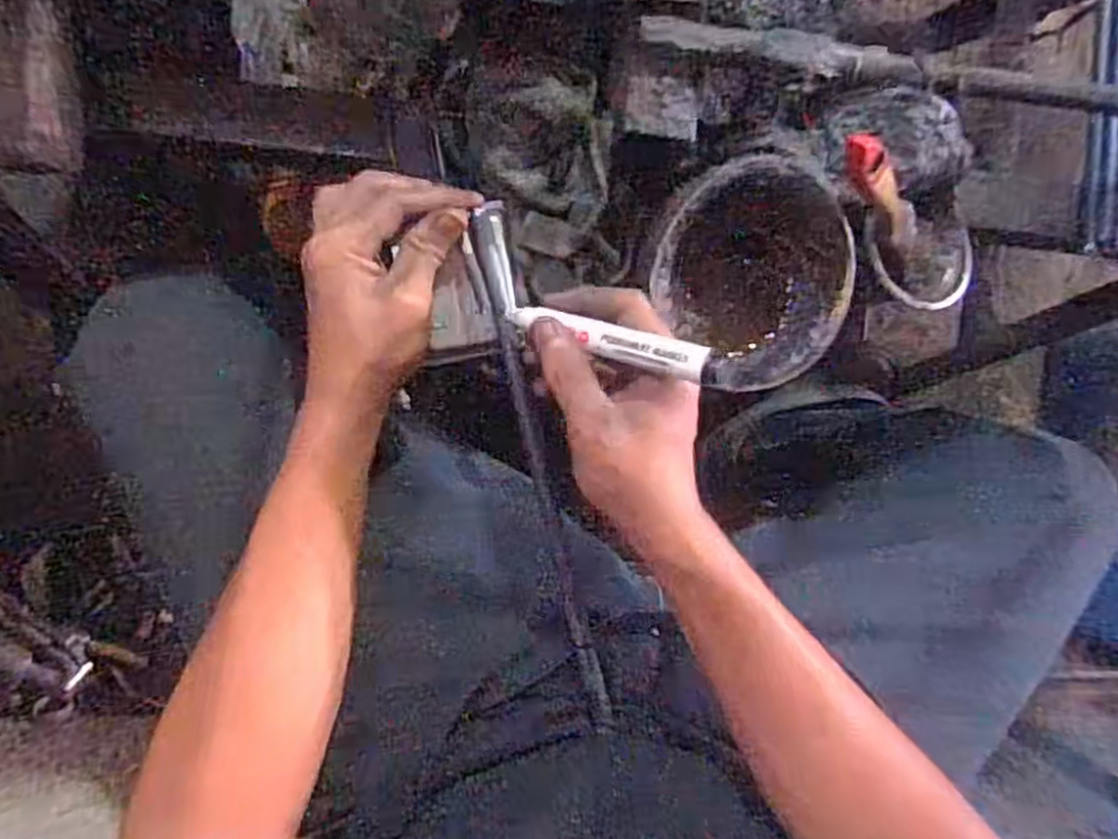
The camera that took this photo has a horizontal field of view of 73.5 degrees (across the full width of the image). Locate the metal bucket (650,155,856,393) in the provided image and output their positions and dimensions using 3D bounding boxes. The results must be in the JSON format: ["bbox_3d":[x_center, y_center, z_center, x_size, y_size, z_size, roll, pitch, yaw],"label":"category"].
[{"bbox_3d":[0.110,-0.081,0.433,0.116,0.056,0.121,-43,97,-5],"label":"metal bucket"}]

